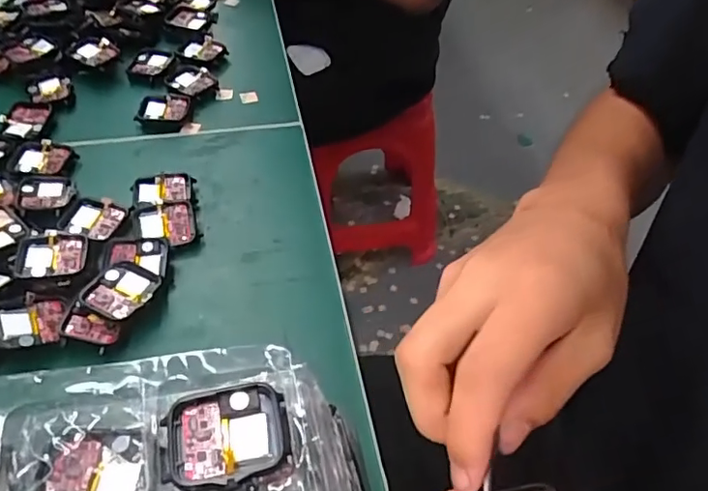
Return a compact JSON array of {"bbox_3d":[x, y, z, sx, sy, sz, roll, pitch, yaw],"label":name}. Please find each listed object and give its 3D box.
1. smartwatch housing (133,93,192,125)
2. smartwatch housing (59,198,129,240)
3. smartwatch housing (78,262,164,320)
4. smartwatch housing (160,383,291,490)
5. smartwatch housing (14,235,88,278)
[{"bbox_3d":[-0.171,-0.121,0.489,0.044,0.011,0.043,0,50,-2],"label":"smartwatch housing"},{"bbox_3d":[-0.188,-0.020,0.399,0.040,0.008,0.033,14,51,10],"label":"smartwatch housing"},{"bbox_3d":[-0.148,0.029,0.348,0.036,0.010,0.039,20,52,14],"label":"smartwatch housing"},{"bbox_3d":[-0.050,0.075,0.214,0.047,0.010,0.037,-9,51,-10],"label":"smartwatch housing"},{"bbox_3d":[-0.204,0.008,0.365,0.044,0.010,0.033,-4,50,-6],"label":"smartwatch housing"}]

